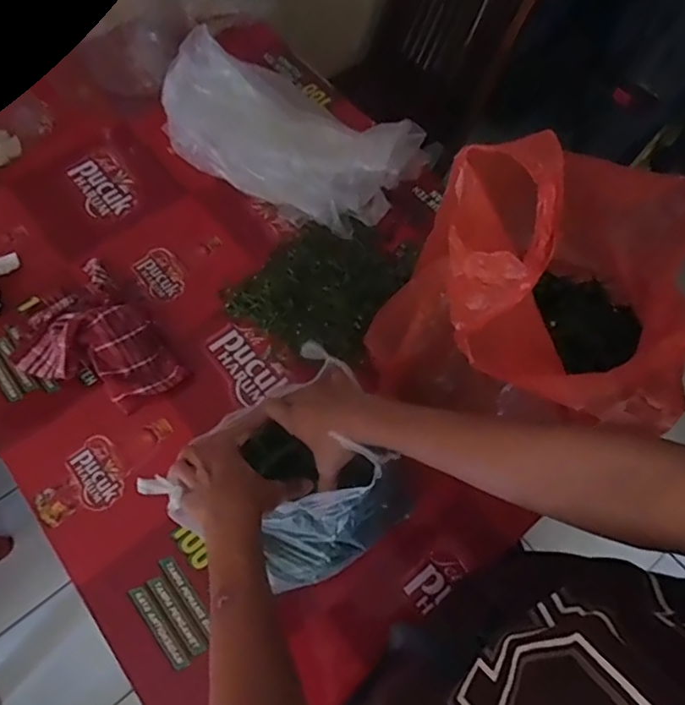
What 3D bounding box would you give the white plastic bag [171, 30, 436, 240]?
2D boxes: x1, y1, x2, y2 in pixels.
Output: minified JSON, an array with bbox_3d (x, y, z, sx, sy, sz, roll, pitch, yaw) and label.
[{"bbox_3d":[-0.098,-0.365,0.959,0.434,0.130,0.222,29,69,13],"label":"white plastic bag"}]

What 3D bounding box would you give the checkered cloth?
[{"bbox_3d":[-0.368,-0.016,0.821,0.179,0.077,0.254,-39,71,-16],"label":"checkered cloth"}]

